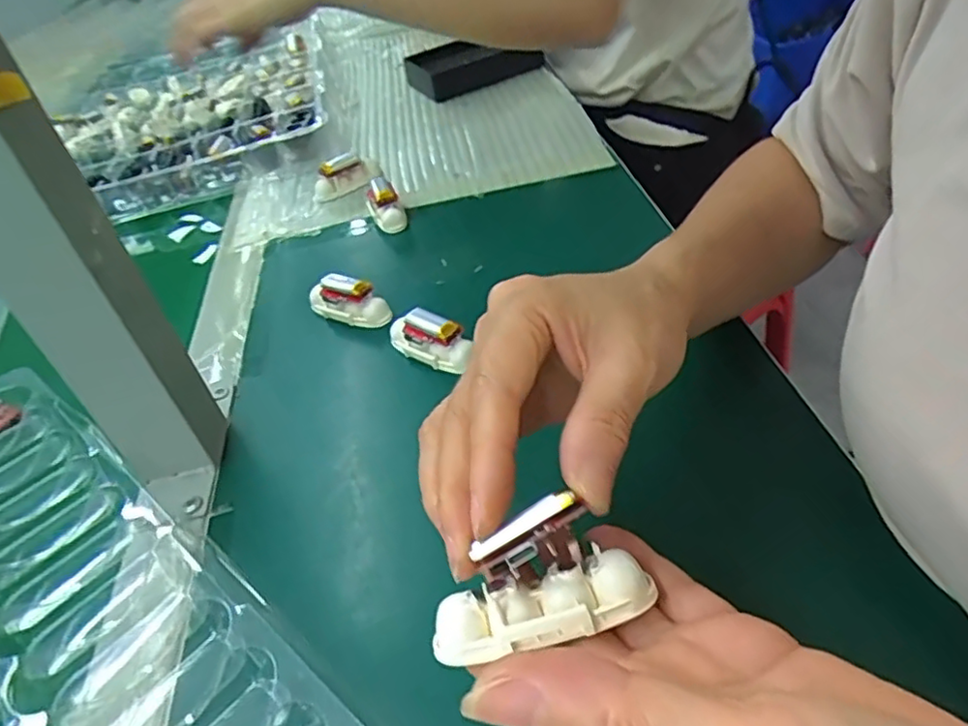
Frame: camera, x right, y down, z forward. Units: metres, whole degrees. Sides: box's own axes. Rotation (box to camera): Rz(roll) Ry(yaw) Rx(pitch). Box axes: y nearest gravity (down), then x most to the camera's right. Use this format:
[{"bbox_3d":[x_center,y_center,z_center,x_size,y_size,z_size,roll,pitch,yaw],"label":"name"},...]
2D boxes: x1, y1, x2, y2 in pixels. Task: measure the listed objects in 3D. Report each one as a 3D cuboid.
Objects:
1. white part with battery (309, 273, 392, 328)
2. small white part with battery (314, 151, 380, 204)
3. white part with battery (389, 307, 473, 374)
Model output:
[{"bbox_3d":[-0.090,-0.040,0.426,0.058,0.032,0.014,10,43,20],"label":"white part with battery"},{"bbox_3d":[-0.119,-0.168,0.567,0.024,0.022,0.068,22,48,30],"label":"small white part with battery"},{"bbox_3d":[-0.034,-0.013,0.381,0.057,0.032,0.015,18,46,27],"label":"white part with battery"}]

